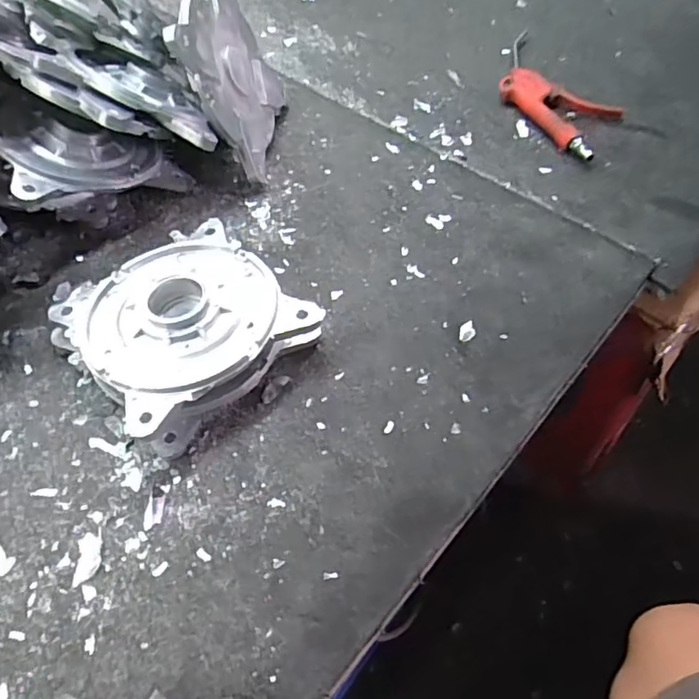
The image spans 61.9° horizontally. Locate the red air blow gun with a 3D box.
[{"bbox_3d":[0.214,-0.283,0.637,0.100,0.022,0.224,-20,58,-14],"label":"red air blow gun"}]

